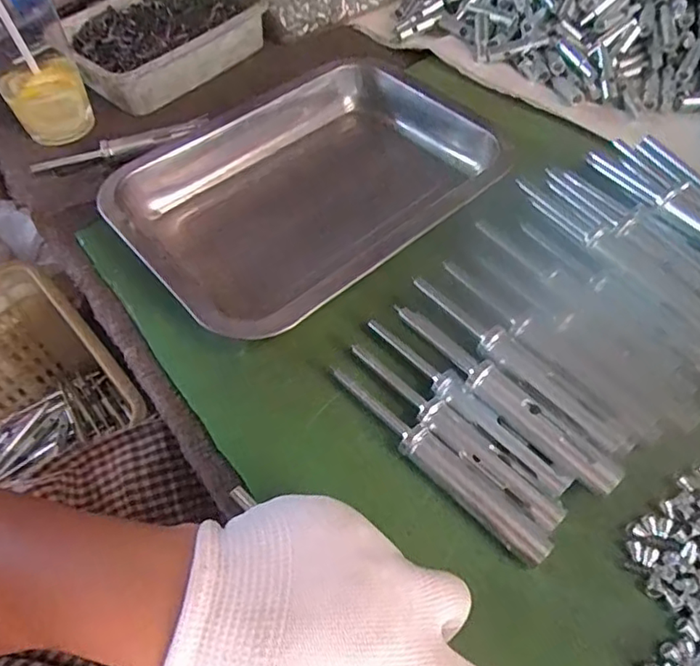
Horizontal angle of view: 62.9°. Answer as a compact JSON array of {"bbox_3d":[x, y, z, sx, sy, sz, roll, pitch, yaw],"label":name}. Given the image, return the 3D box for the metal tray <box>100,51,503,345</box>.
[{"bbox_3d":[-0.028,-0.106,0.408,0.257,0.037,0.192,-38,62,-20],"label":"metal tray"}]

